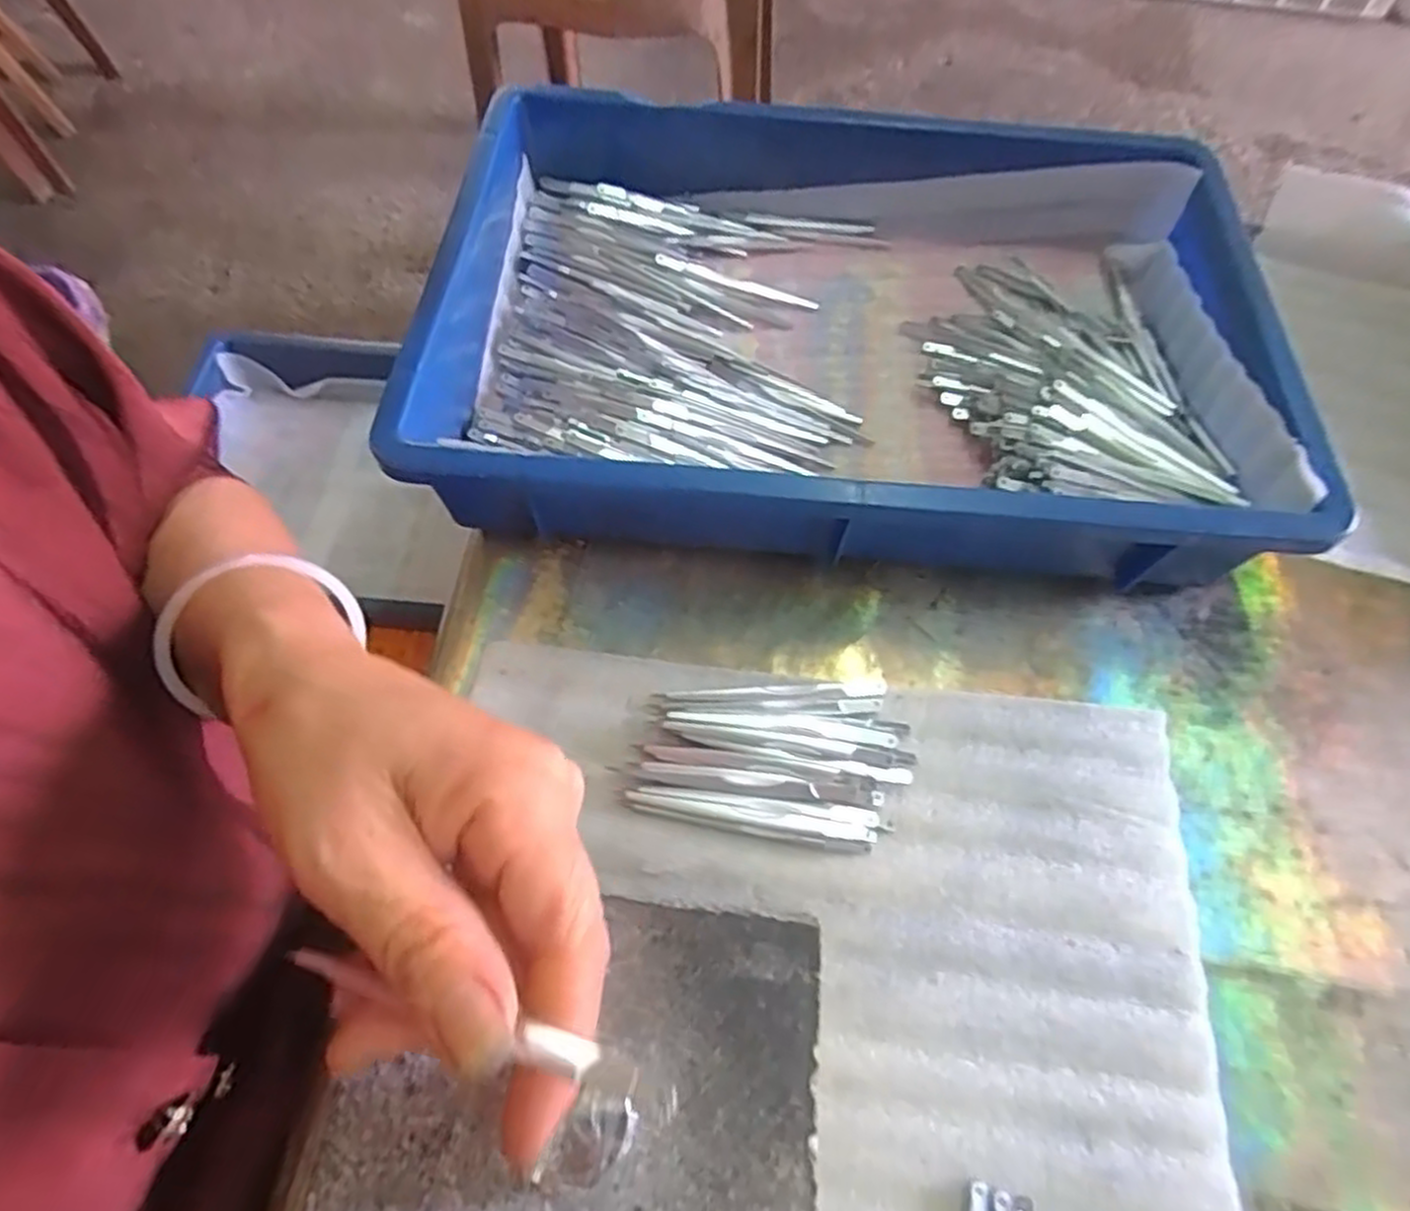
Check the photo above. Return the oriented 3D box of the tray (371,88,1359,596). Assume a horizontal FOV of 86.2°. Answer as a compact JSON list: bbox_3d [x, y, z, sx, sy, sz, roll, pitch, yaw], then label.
[{"bbox_3d":[0.074,-0.152,0.410,0.413,0.077,0.275,5,63,-1],"label":"tray"}]

